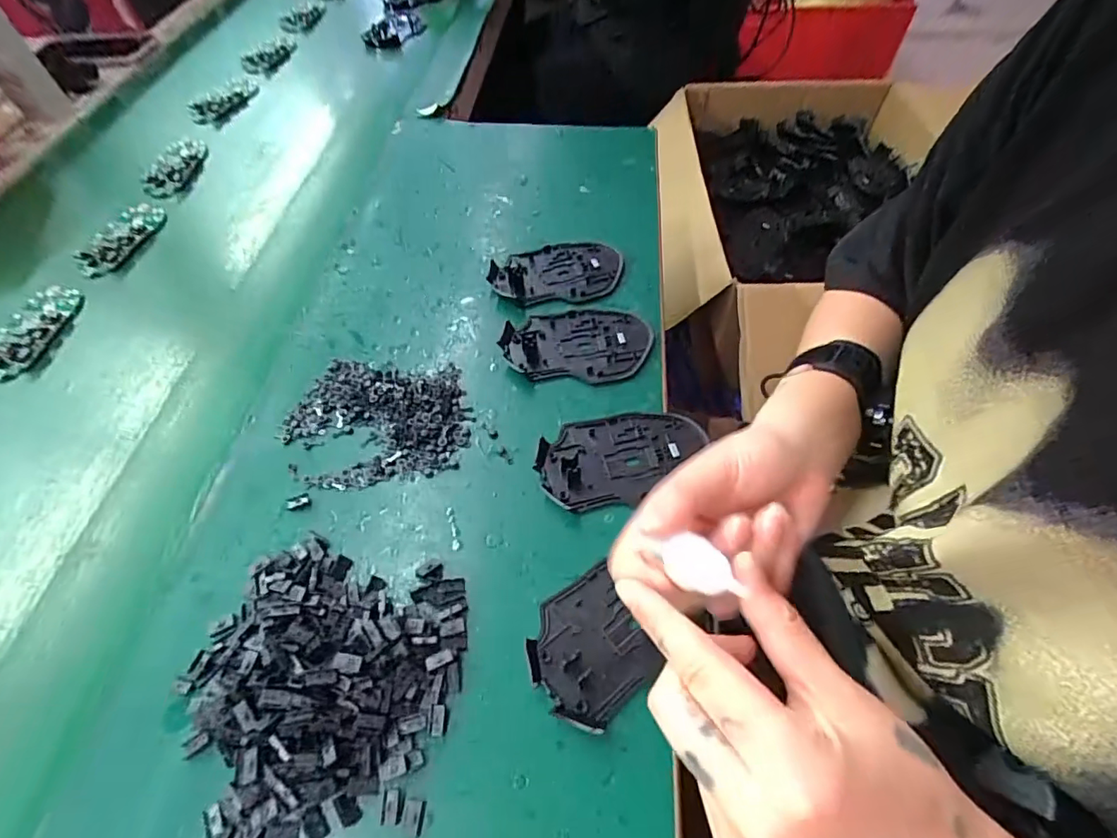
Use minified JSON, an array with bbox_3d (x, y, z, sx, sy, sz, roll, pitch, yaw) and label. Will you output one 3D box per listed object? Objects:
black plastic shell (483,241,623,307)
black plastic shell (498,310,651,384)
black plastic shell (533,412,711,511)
[{"bbox_3d":[-0.002,-0.128,0.458,0.113,0.009,0.069,-6,56,-2],"label":"black plastic shell"},{"bbox_3d":[0.014,-0.062,0.413,0.113,0.011,0.074,2,56,4],"label":"black plastic shell"},{"bbox_3d":[0.043,0.022,0.354,0.113,0.012,0.064,-12,56,-6],"label":"black plastic shell"}]

